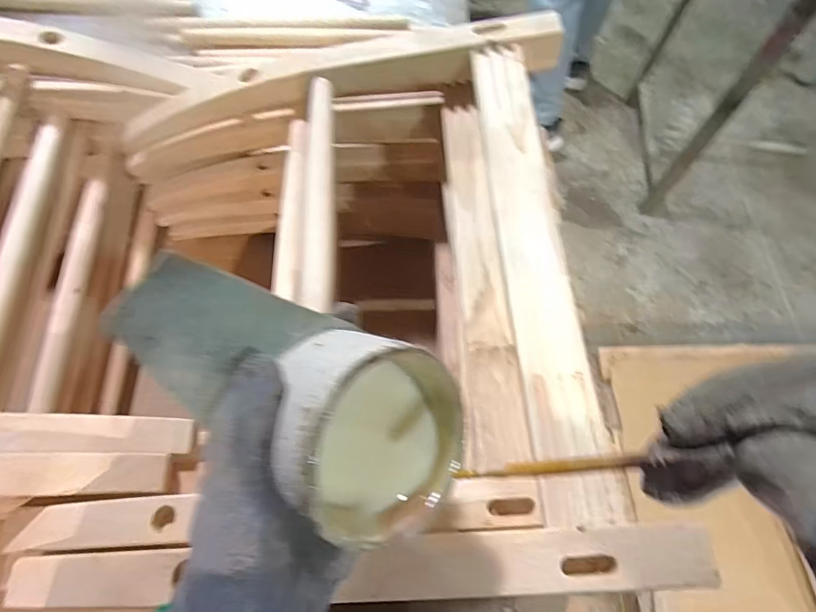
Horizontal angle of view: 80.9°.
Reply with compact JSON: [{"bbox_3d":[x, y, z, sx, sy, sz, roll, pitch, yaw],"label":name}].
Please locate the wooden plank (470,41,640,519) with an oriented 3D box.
[{"bbox_3d":[0.093,-0.055,0.356,0.045,0.020,0.393,-1,65,-2],"label":"wooden plank"}]

